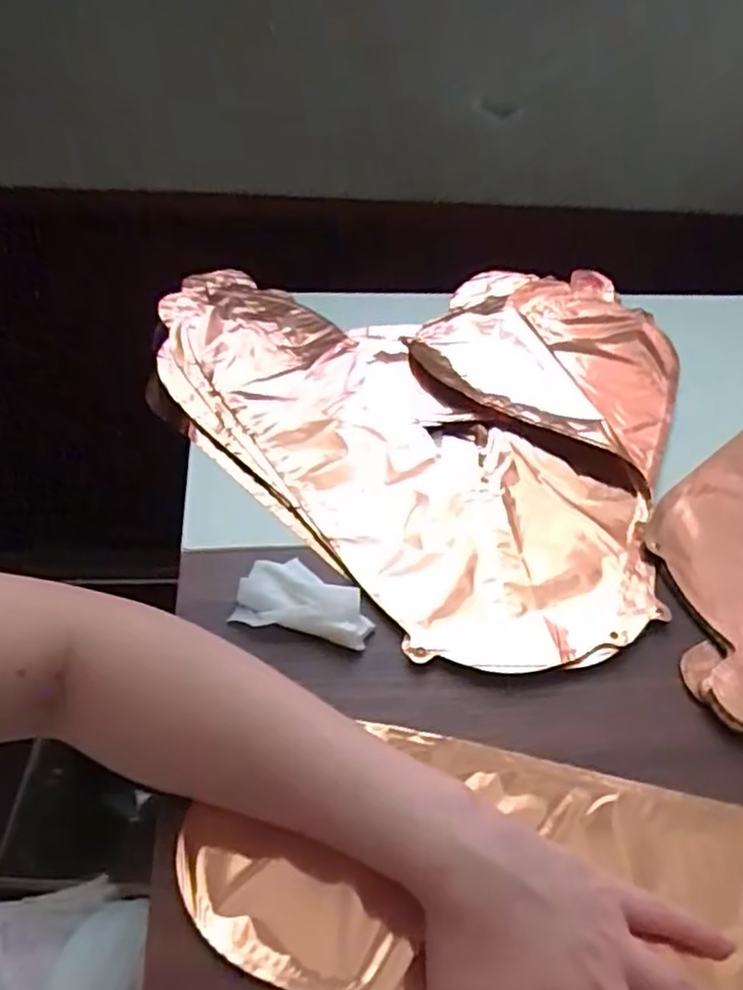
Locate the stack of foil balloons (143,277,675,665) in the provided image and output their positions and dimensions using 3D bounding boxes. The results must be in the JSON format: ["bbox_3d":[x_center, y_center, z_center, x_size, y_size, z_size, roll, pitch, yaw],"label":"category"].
[{"bbox_3d":[0.078,-0.090,0.551,0.390,0.020,0.413,-32,58,-29],"label":"stack of foil balloons"}]

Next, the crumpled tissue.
[{"bbox_3d":[-0.038,0.059,0.408,0.077,0.014,0.044,11,48,5],"label":"crumpled tissue"}]

